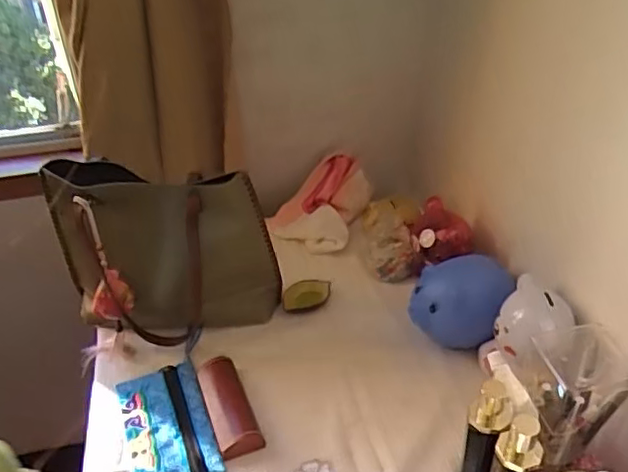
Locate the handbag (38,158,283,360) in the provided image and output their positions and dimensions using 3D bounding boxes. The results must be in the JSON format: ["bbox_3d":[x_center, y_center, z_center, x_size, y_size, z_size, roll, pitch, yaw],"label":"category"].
[{"bbox_3d":[-0.232,0.039,0.944,0.326,0.308,0.113,-2,36,0],"label":"handbag"}]

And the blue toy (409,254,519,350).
[{"bbox_3d":[0.222,0.101,0.955,0.135,0.128,0.100,13,39,20],"label":"blue toy"}]

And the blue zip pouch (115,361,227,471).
[{"bbox_3d":[-0.204,0.261,0.854,0.115,0.025,0.197,-15,38,-17],"label":"blue zip pouch"}]

